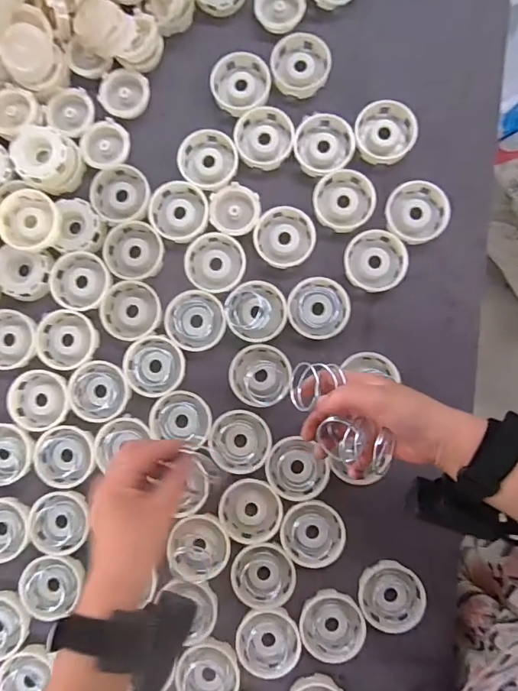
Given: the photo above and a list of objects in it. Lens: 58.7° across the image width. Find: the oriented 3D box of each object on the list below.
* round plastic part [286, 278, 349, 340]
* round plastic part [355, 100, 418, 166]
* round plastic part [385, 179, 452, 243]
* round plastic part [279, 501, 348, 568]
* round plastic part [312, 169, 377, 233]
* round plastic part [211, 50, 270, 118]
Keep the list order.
[{"bbox_3d":[0.062,-0.039,0.478,0.061,0.013,0.061,0,82,0],"label":"round plastic part"},{"bbox_3d":[0.134,-0.227,0.488,0.060,0.018,0.060,0,82,0],"label":"round plastic part"},{"bbox_3d":[0.165,-0.140,0.479,0.061,0.012,0.060,0,87,5],"label":"round plastic part"},{"bbox_3d":[0.054,0.190,0.464,0.060,0.011,0.064,0,82,0],"label":"round plastic part"},{"bbox_3d":[0.089,-0.151,0.482,0.062,0.017,0.059,0,82,0],"label":"round plastic part"},{"bbox_3d":[-0.021,-0.284,0.499,0.061,0.016,0.066,0,82,0],"label":"round plastic part"}]

